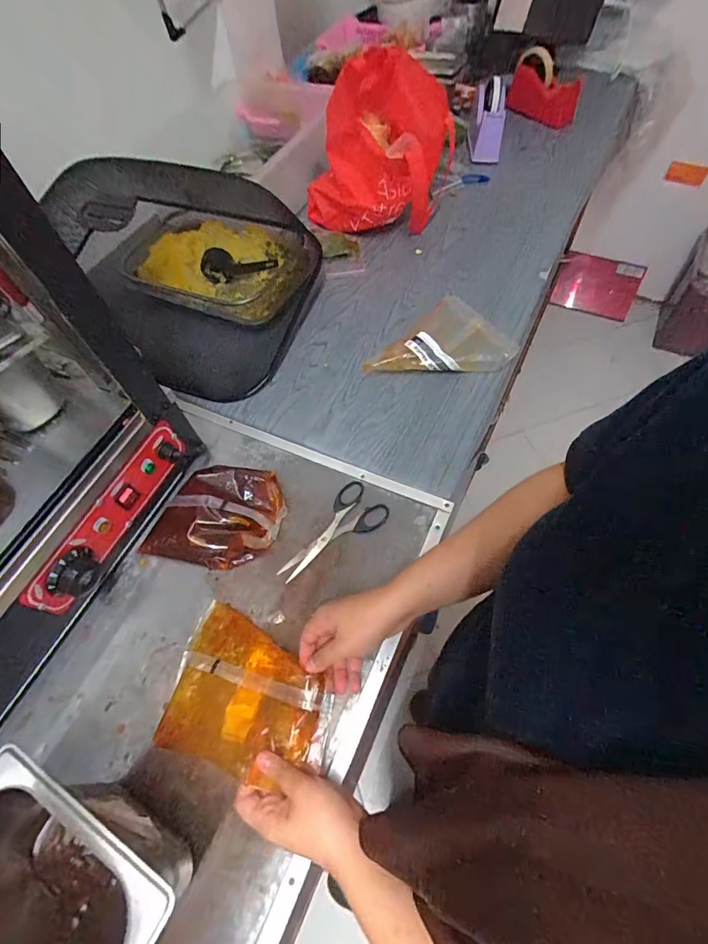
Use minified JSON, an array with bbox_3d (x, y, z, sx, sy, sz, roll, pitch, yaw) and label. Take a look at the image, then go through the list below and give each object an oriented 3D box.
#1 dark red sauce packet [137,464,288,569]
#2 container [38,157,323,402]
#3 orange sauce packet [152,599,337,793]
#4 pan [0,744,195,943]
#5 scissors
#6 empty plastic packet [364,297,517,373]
[{"bbox_3d":[-0.170,0.053,0.550,0.152,0.043,0.125,9,62,8],"label":"dark red sauce packet"},{"bbox_3d":[-0.268,-0.332,0.702,0.362,0.151,0.320,7,61,9],"label":"container"},{"bbox_3d":[-0.106,0.221,0.446,0.176,0.030,0.138,5,55,23],"label":"orange sauce packet"},{"bbox_3d":[-0.219,0.317,0.350,0.184,0.153,0.108,23,65,17],"label":"pan"},{"bbox_3d":[-0.030,0.077,0.545,0.150,0.005,0.069,-41,67,-17],"label":"scissors"},{"bbox_3d":[0.126,-0.205,0.675,0.217,0.045,0.118,-6,61,0],"label":"empty plastic packet"}]

